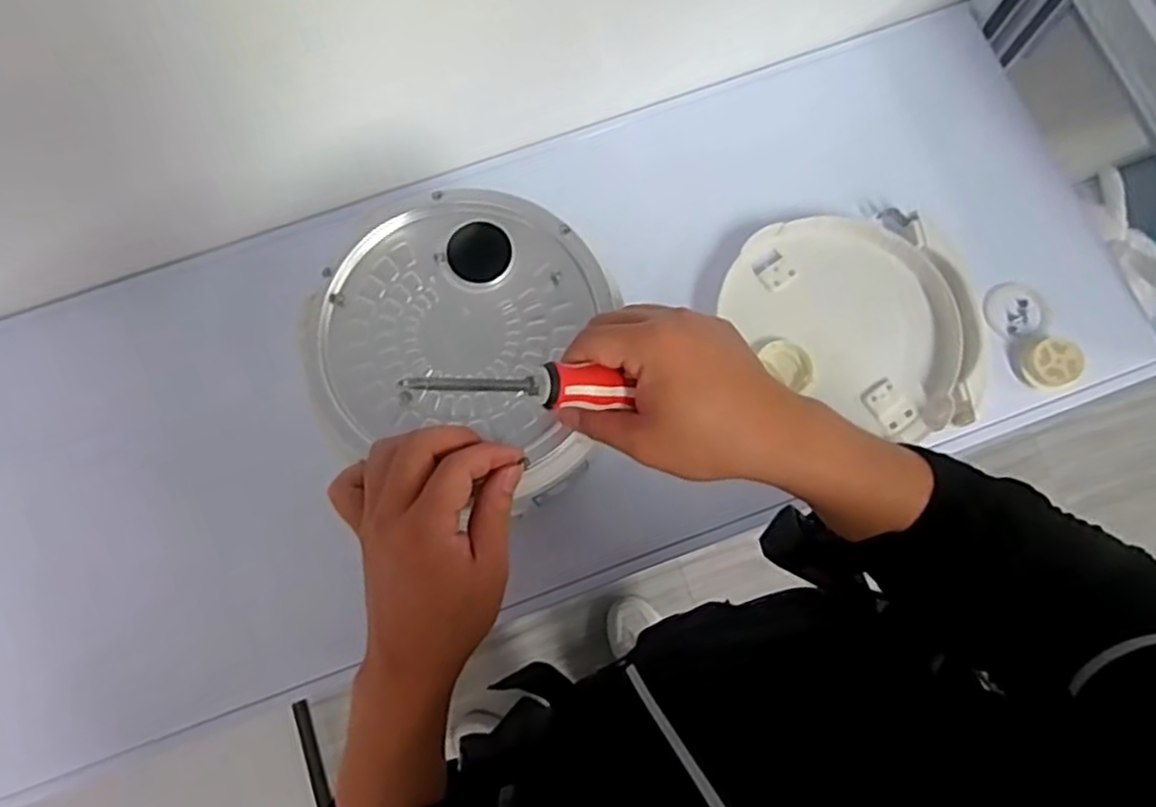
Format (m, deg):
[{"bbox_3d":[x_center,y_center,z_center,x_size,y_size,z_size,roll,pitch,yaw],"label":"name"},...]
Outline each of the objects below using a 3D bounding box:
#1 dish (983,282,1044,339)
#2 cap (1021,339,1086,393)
[{"bbox_3d":[0.387,-0.084,0.640,0.045,0.015,0.049,-2,80,9],"label":"dish"},{"bbox_3d":[0.403,-0.033,0.616,0.042,0.027,0.043,0,77,1],"label":"cap"}]

